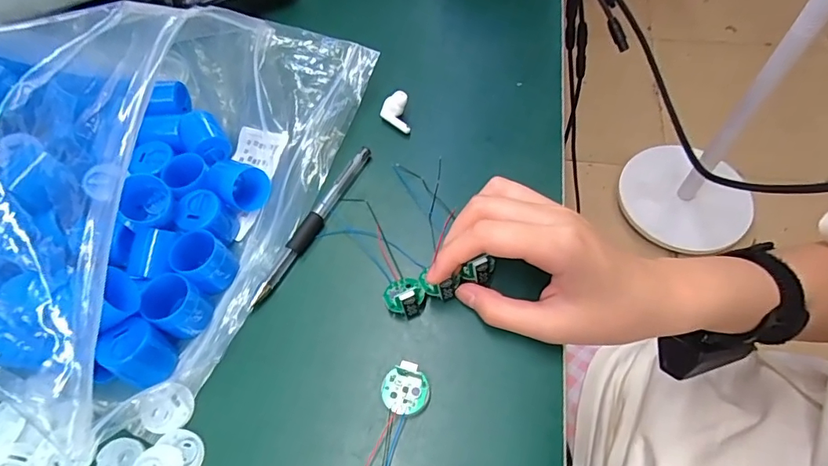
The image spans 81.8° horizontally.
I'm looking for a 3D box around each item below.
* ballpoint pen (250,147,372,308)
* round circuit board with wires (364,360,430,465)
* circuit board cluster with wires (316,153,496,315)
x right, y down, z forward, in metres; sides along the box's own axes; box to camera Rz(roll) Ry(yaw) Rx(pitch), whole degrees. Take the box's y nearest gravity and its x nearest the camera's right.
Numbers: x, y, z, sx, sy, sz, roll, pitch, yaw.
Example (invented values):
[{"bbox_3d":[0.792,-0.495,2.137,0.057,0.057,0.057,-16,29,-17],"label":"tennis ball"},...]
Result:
[{"bbox_3d":[-0.065,-0.009,0.315,0.011,0.010,0.128,27,64,17],"label":"ballpoint pen"},{"bbox_3d":[-0.015,0.119,0.239,0.025,0.010,0.108,12,61,10],"label":"round circuit board with wires"},{"bbox_3d":[-0.005,-0.002,0.304,0.080,0.022,0.103,-21,62,-11],"label":"circuit board cluster with wires"}]

